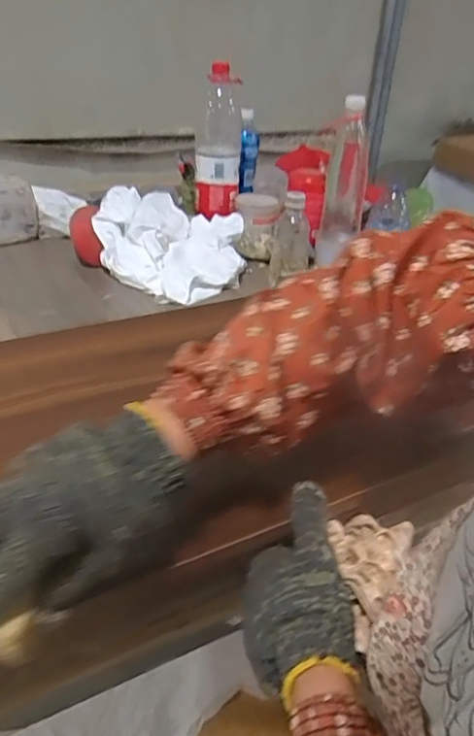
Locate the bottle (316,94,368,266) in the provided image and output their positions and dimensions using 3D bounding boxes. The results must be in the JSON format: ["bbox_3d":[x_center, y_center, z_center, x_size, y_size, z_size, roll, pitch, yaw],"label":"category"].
[{"bbox_3d":[0.191,-0.328,0.959,0.076,0.251,0.085,10,34,12],"label":"bottle"}]

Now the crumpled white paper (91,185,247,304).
[{"bbox_3d":[-0.119,-0.219,0.941,0.274,0.056,0.234,20,54,3],"label":"crumpled white paper"}]

